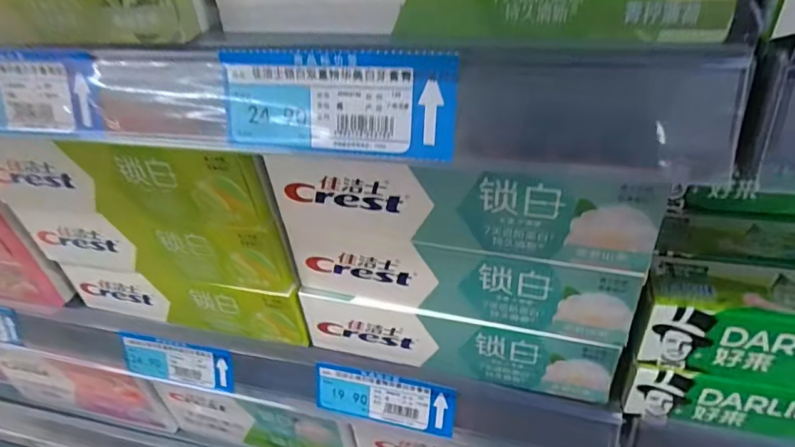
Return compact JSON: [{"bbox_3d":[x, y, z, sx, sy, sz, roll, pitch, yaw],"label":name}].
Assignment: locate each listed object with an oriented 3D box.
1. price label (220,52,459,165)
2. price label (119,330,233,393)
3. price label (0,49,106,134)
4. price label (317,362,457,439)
[{"bbox_3d":[-0.025,-0.048,0.201,0.097,0.040,0.004,7,17,14],"label":"price label"},{"bbox_3d":[-0.174,0.112,0.396,0.096,0.037,0.007,7,16,15],"label":"price label"},{"bbox_3d":[-0.186,-0.065,0.244,0.097,0.040,0.007,4,20,14],"label":"price label"},{"bbox_3d":[-0.010,0.123,0.348,0.098,0.039,0.006,7,15,15],"label":"price label"}]

